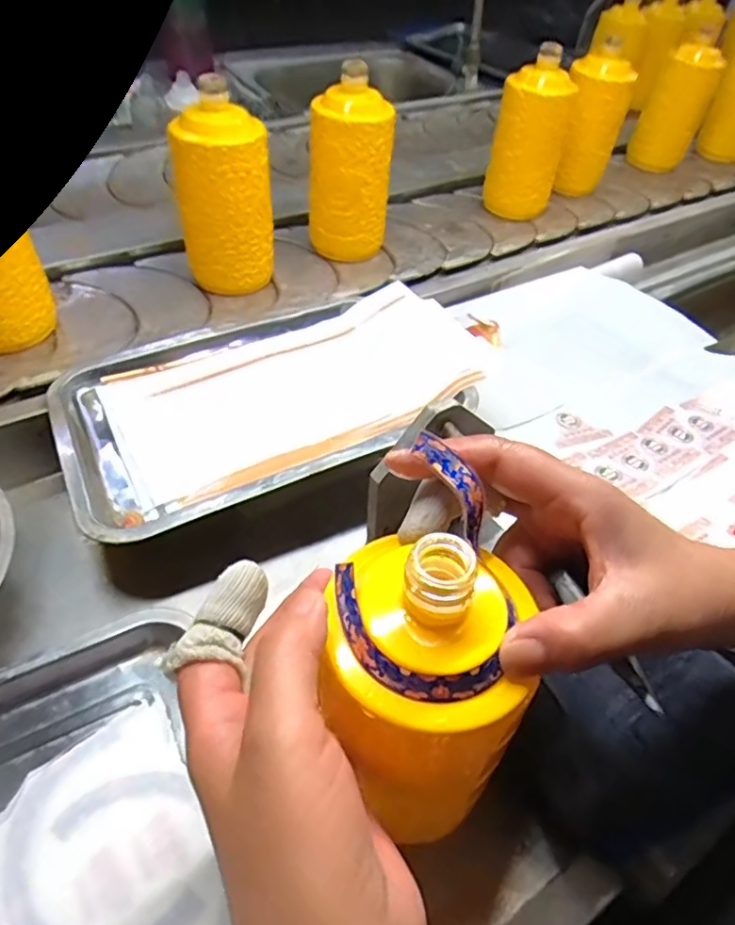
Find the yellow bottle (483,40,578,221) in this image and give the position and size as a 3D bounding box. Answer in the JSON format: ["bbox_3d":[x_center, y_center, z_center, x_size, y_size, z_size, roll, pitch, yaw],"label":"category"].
[{"bbox_3d":[0.209,-0.414,0.753,0.093,0.172,0.092,15,48,8],"label":"yellow bottle"}]

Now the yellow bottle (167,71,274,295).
[{"bbox_3d":[-0.141,-0.264,0.592,0.093,0.177,0.077,-7,49,-12],"label":"yellow bottle"}]

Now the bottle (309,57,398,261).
[{"bbox_3d":[-0.019,-0.314,0.644,0.087,0.183,0.070,0,48,-6],"label":"bottle"}]

